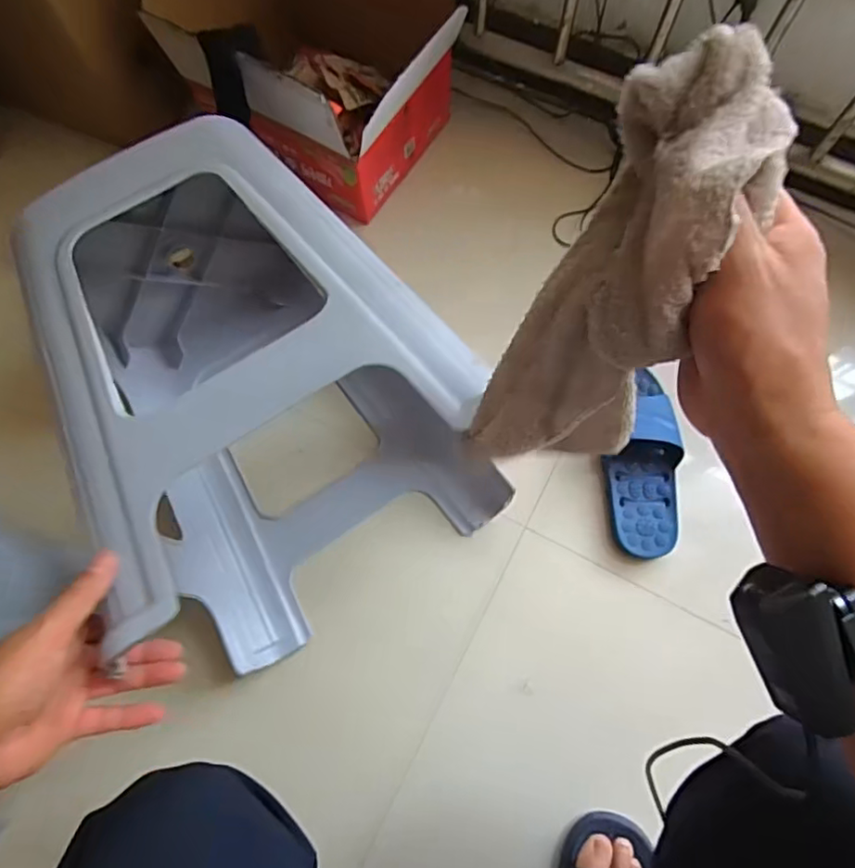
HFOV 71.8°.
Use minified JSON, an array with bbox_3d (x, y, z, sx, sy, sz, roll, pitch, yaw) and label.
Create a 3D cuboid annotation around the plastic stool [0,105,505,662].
[{"bbox_3d":[-0.211,-0.072,0.662,0.348,0.372,0.481,-33,75,-10],"label":"plastic stool"}]

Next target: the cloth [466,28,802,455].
[{"bbox_3d":[0.104,-0.065,0.337,0.090,0.257,0.080,40,59,12],"label":"cloth"}]

